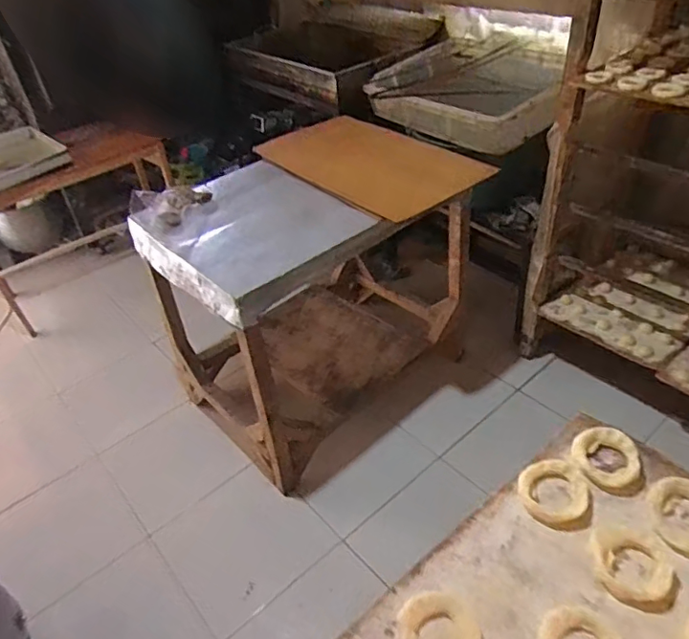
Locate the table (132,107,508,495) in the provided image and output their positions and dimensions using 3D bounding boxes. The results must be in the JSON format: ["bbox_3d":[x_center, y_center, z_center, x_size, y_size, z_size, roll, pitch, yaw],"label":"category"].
[{"bbox_3d":[-0.105,-0.112,1.859,0.903,0.729,0.684,-30,45,-26],"label":"table"}]

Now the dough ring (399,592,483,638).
[{"bbox_3d":[0.081,0.263,0.464,0.063,0.014,0.065,-4,40,3],"label":"dough ring"}]

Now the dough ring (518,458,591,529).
[{"bbox_3d":[0.210,0.171,0.562,0.066,0.011,0.071,-4,40,3],"label":"dough ring"}]

